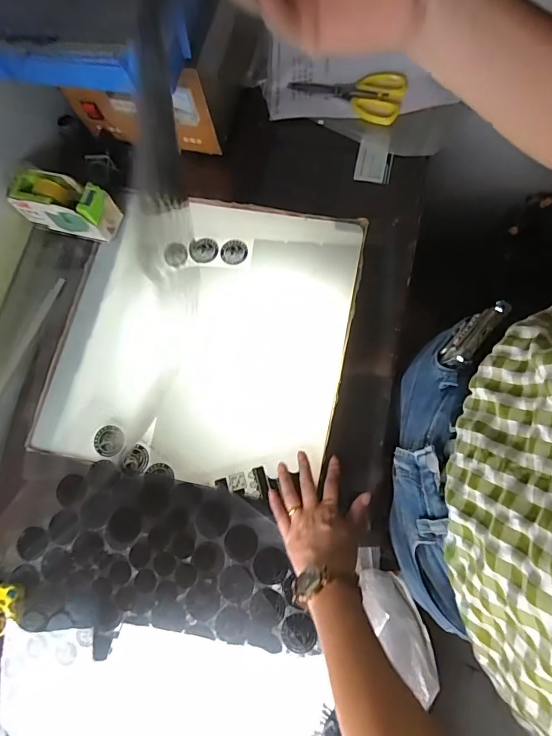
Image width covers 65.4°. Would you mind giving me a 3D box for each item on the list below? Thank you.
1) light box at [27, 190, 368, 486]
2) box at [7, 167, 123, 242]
[{"bbox_3d":[-0.102,-0.056,0.620,0.397,0.033,0.409,11,80,3],"label":"light box"},{"bbox_3d":[-0.304,-0.236,0.625,0.134,0.072,0.062,18,81,4],"label":"box"}]

